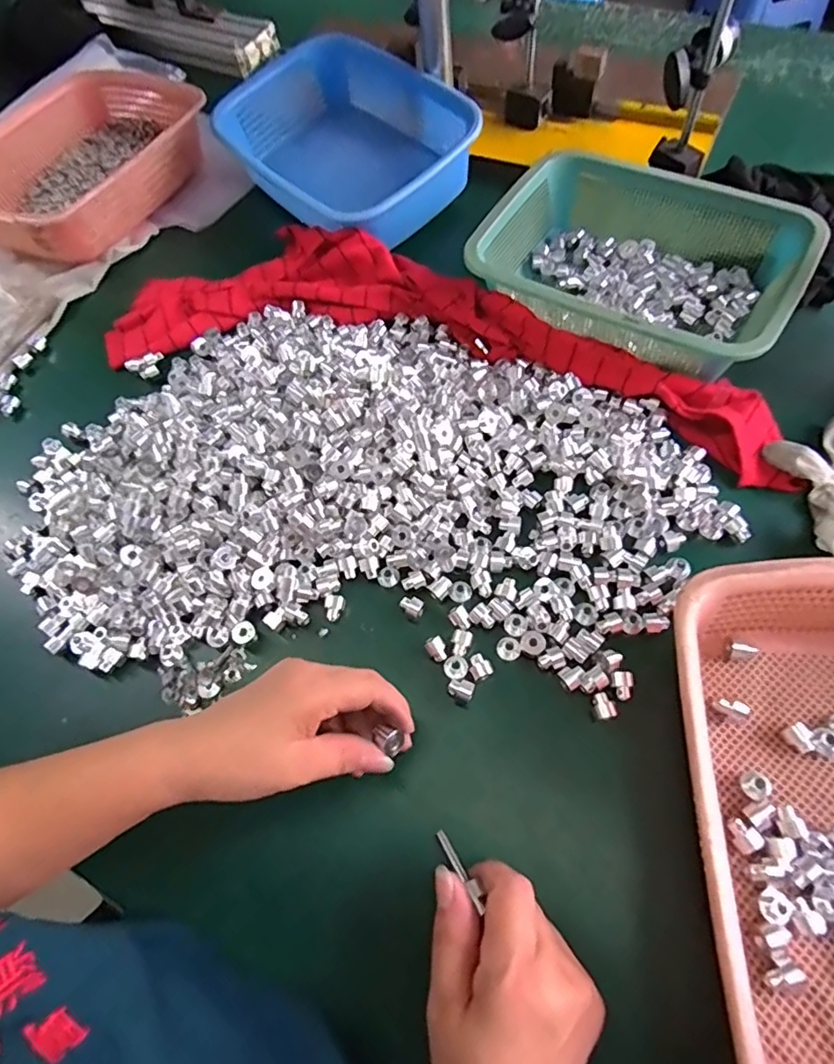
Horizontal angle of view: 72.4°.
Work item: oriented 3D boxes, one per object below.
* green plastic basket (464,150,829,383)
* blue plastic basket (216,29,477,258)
[{"bbox_3d":[0.198,-0.247,0.521,0.265,0.059,0.196,29,68,17],"label":"green plastic basket"},{"bbox_3d":[-0.080,-0.434,0.650,0.211,0.100,0.274,-35,66,-12],"label":"blue plastic basket"}]

